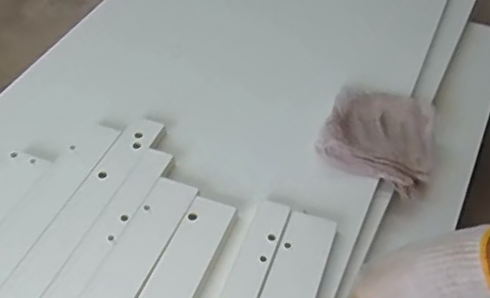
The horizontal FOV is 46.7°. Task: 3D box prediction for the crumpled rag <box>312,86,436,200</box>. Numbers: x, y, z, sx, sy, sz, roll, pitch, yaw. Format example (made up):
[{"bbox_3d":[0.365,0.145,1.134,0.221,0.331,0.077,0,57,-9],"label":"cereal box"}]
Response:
[{"bbox_3d":[0.193,-0.021,0.814,0.151,0.052,0.160,13,49,13],"label":"crumpled rag"}]

